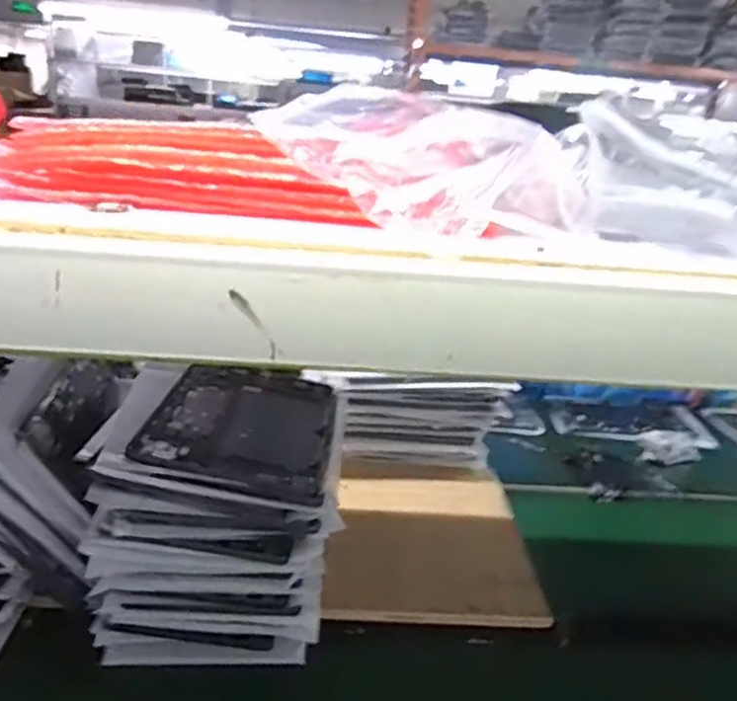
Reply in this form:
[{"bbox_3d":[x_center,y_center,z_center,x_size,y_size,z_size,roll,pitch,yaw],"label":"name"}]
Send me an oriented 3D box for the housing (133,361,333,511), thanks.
[{"bbox_3d":[-0.124,0.070,0.726,0.171,0.012,0.257,12,19,-3],"label":"housing"}]

